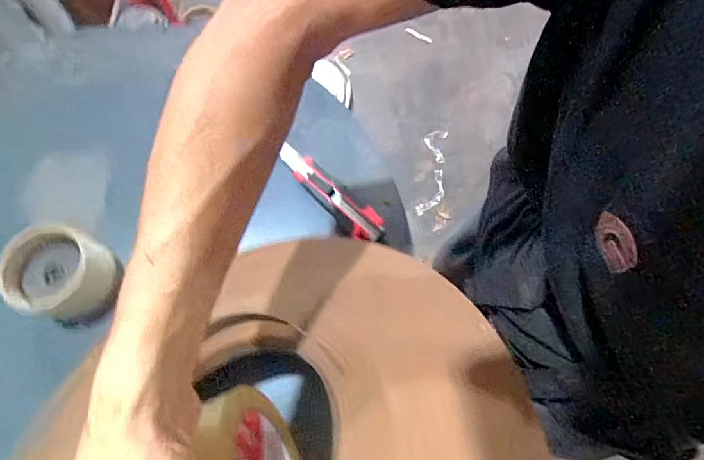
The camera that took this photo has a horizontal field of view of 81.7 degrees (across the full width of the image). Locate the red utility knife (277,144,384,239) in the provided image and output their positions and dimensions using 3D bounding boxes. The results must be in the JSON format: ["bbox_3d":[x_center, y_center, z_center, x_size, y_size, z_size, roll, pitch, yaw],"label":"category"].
[{"bbox_3d":[-0.028,-0.044,0.462,0.155,0.018,0.034,40,75,16],"label":"red utility knife"}]

